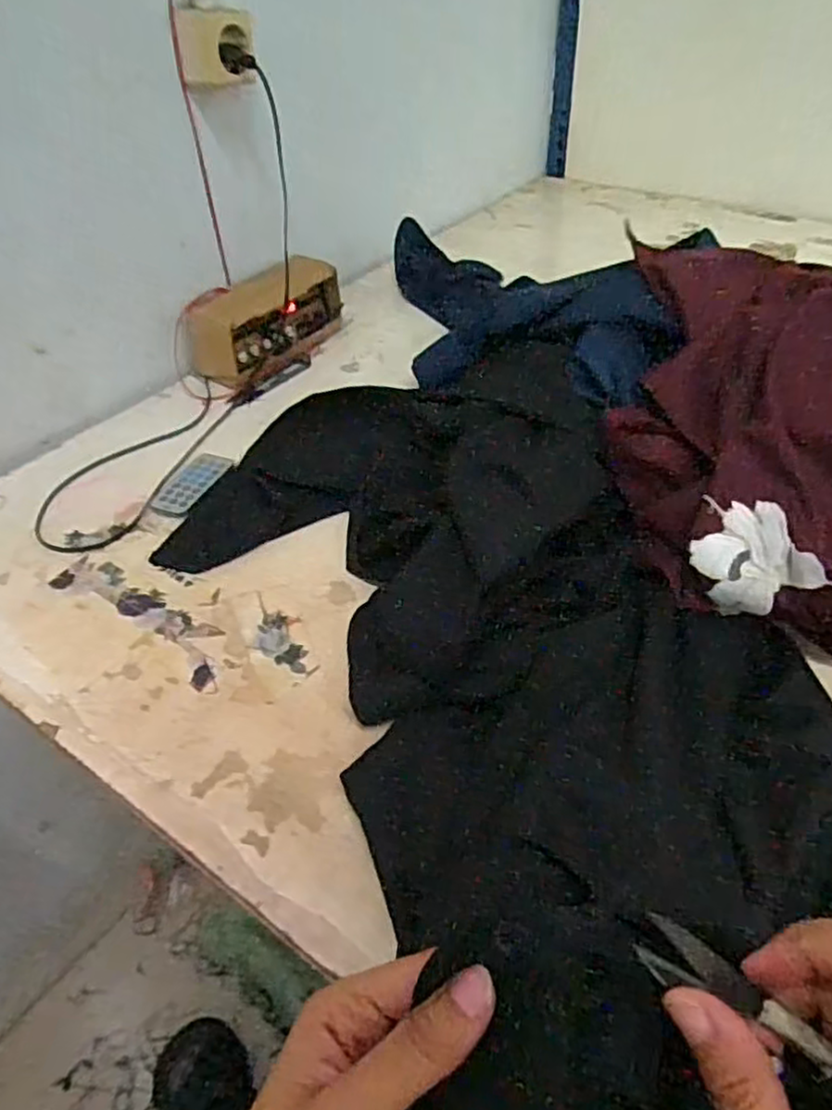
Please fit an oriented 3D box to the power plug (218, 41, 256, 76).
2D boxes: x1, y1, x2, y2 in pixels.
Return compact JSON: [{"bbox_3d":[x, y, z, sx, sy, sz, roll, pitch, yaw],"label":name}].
[{"bbox_3d":[-0.168,-0.467,0.666,0.031,0.025,0.019,-11,45,-8],"label":"power plug"}]

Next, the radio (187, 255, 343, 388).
[{"bbox_3d":[-0.169,-0.271,0.808,0.069,0.096,0.186,18,45,37],"label":"radio"}]

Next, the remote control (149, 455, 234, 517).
[{"bbox_3d":[-0.210,-0.067,0.660,0.041,0.004,0.087,15,47,17],"label":"remote control"}]

